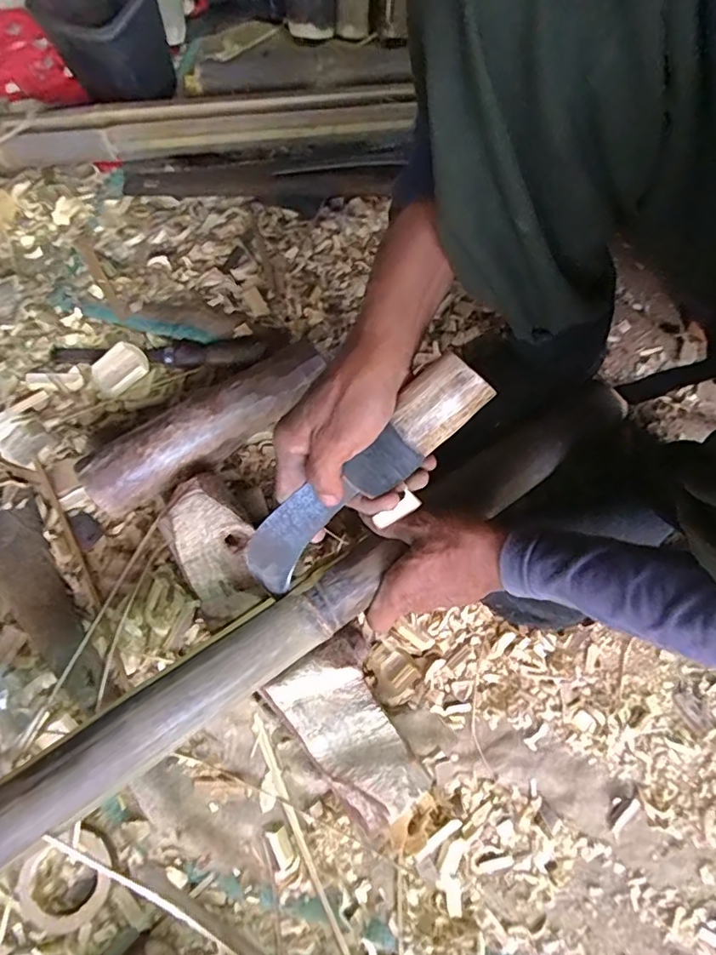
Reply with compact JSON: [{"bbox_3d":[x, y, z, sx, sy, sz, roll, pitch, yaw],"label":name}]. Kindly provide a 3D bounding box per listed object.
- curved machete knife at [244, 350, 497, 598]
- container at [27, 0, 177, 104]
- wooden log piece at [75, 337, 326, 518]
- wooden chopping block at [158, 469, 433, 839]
[{"bbox_3d":[-0.006,0.005,0.393,0.232,0.034,0.042,-42,75,24],"label":"curved machete knife"},{"bbox_3d":[-0.287,-0.512,0.641,0.134,0.109,0.117,-41,77,-10],"label":"container"},{"bbox_3d":[-0.145,-0.052,0.538,0.242,0.061,0.062,-37,77,-10],"label":"wooden log piece"},{"bbox_3d":[-0.062,0.140,0.478,0.085,0.059,0.326,-35,76,-9],"label":"wooden chopping block"}]

